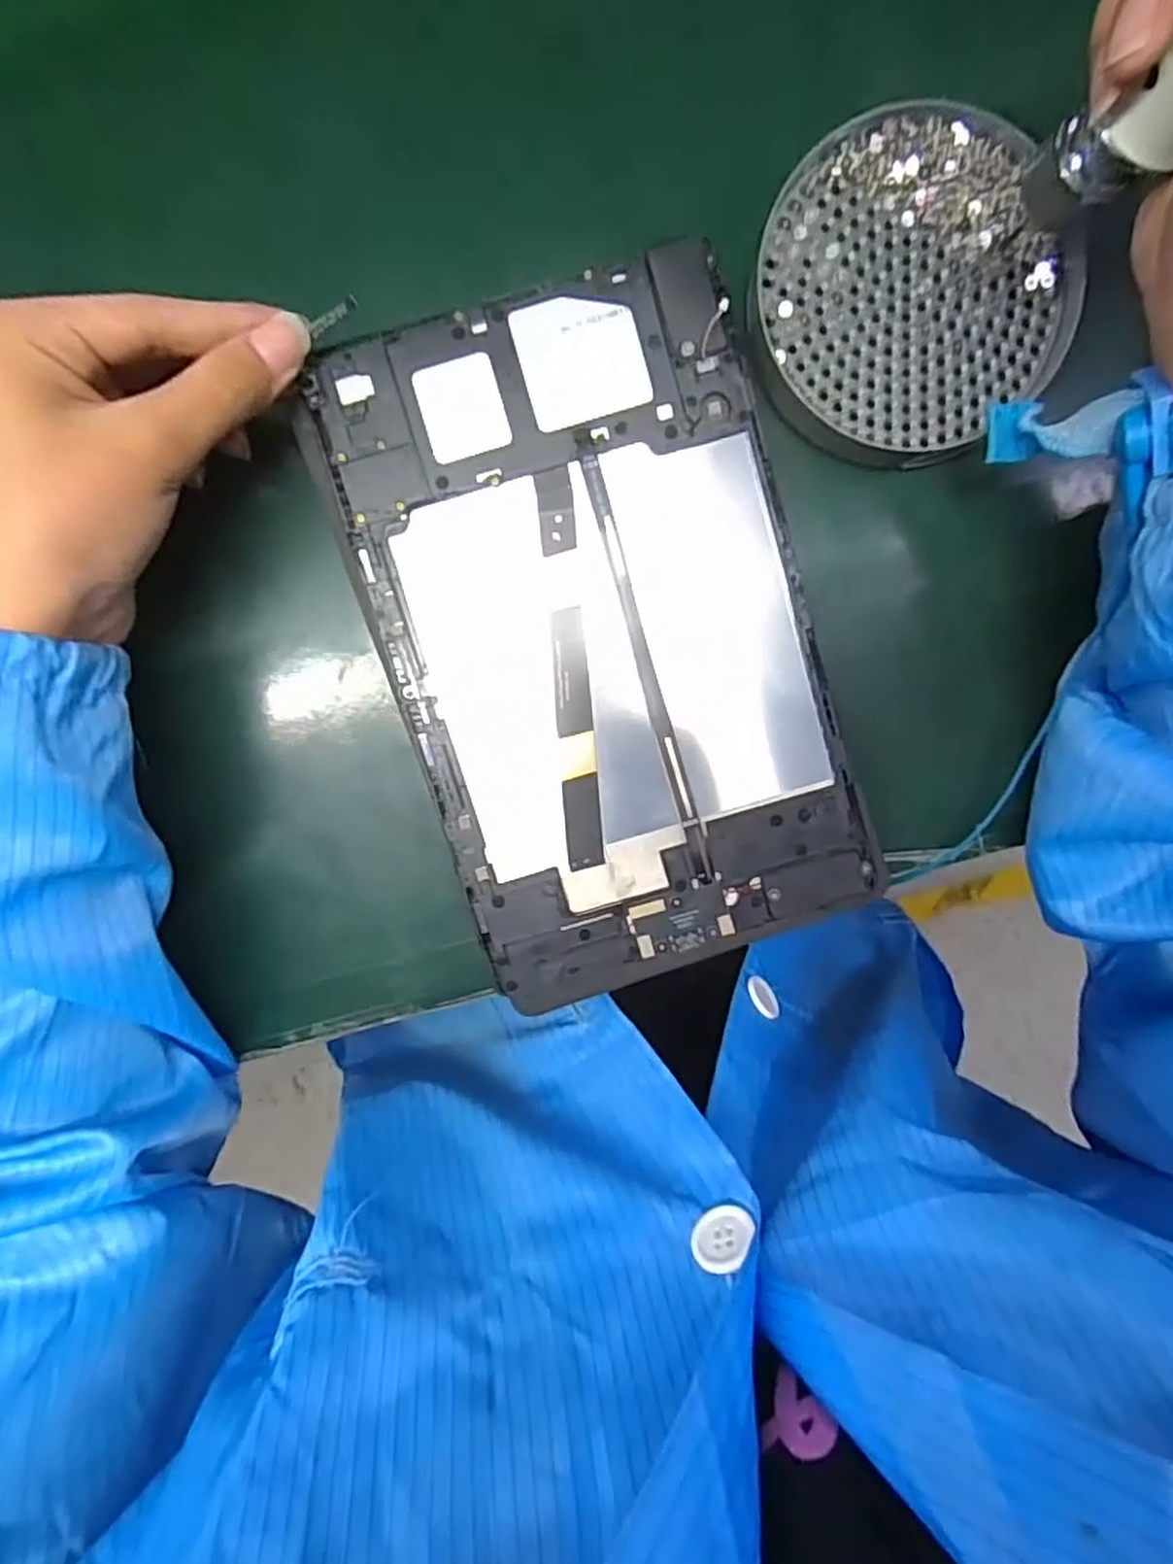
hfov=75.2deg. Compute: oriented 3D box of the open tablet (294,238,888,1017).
[{"bbox_3d":[0.006,-0.049,0.278,0.151,0.006,0.239,-18,97,1],"label":"open tablet"}]

